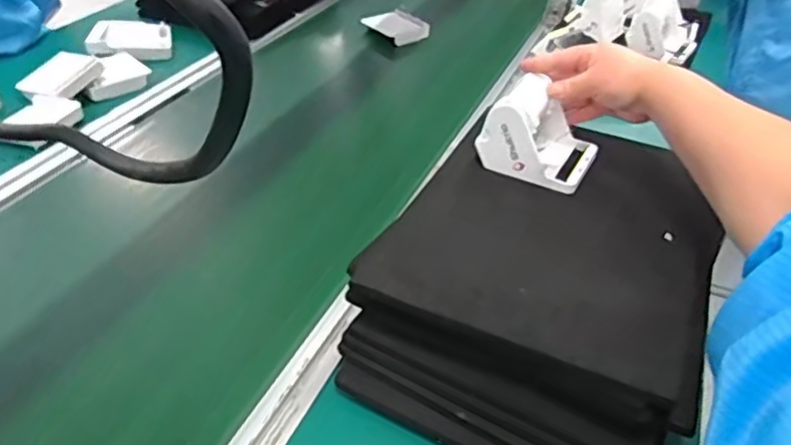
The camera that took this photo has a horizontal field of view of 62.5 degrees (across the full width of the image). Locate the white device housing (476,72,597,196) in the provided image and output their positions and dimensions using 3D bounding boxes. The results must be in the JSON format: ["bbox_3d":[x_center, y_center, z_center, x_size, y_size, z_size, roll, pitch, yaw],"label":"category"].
[{"bbox_3d":[0.153,-0.095,0.659,0.099,0.077,0.104,22,42,22],"label":"white device housing"}]

